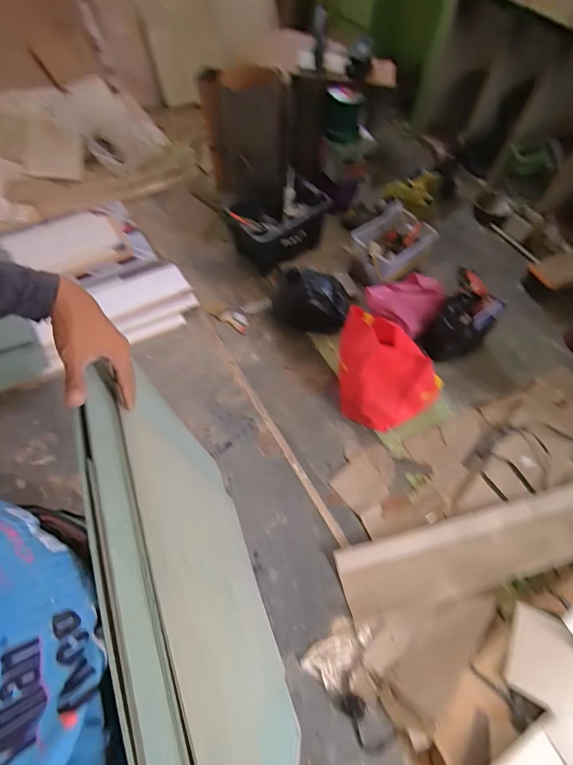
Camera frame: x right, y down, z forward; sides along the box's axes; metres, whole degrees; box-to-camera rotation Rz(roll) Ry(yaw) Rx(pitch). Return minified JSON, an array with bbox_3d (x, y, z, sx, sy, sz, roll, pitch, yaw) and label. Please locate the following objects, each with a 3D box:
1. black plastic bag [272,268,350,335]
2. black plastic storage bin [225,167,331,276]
[{"bbox_3d":[0.104,-0.366,1.572,0.330,0.257,0.209,13,61,4],"label":"black plastic bag"},{"bbox_3d":[-0.044,-0.753,1.820,0.448,0.295,0.388,-11,63,-6],"label":"black plastic storage bin"}]

